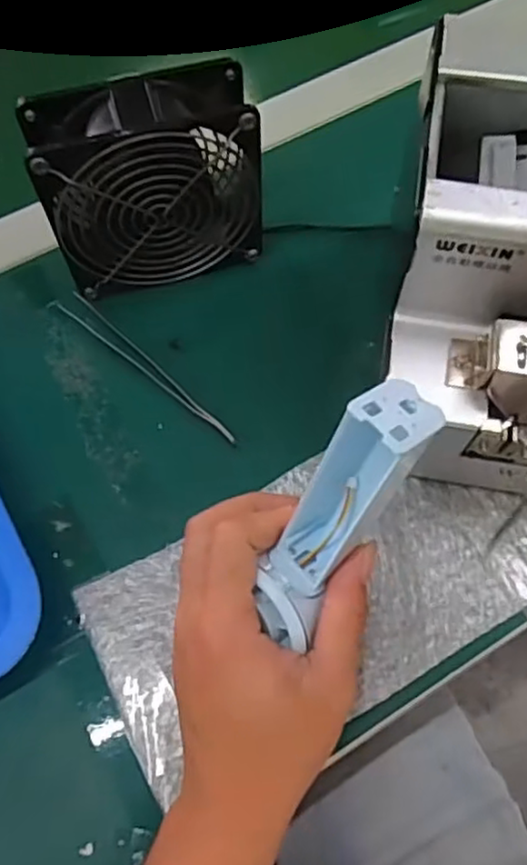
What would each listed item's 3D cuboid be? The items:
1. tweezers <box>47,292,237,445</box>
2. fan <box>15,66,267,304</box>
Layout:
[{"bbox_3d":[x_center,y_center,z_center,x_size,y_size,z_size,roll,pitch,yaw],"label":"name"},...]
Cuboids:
[{"bbox_3d":[-0.070,-0.042,0.403,0.148,0.014,0.015,37,71,16],"label":"tweezers"},{"bbox_3d":[-0.063,-0.140,0.385,0.119,0.115,0.051,-15,68,-5],"label":"fan"}]

